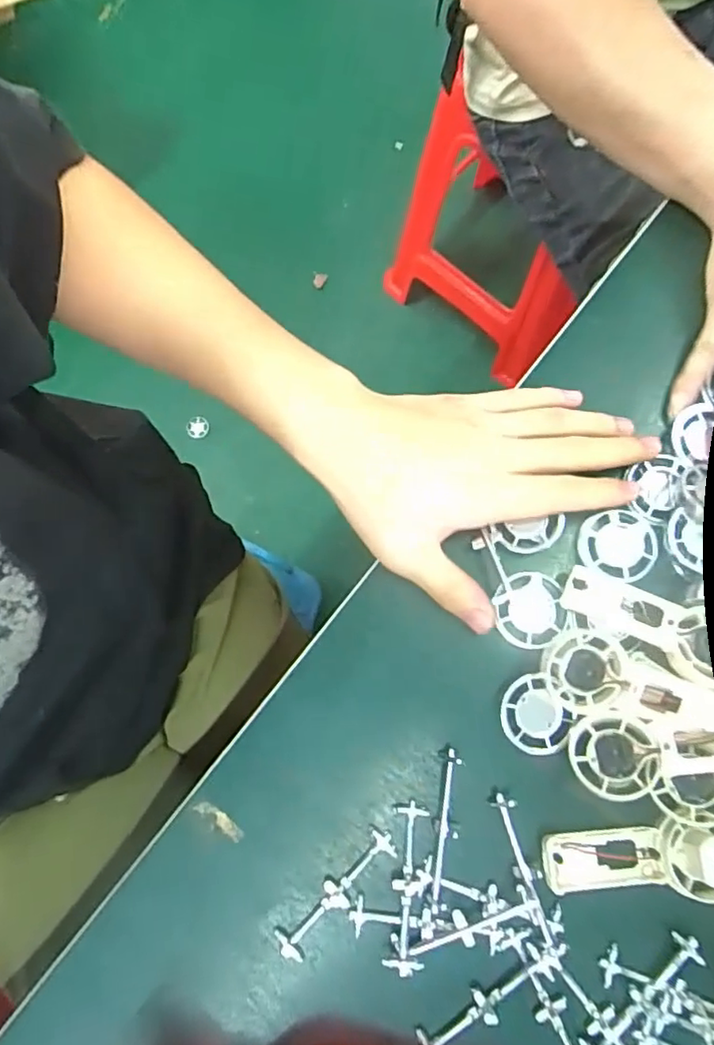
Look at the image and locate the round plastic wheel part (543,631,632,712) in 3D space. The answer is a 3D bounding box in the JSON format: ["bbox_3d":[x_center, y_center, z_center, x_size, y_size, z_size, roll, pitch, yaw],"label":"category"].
[{"bbox_3d":[0.113,0.073,0.300,0.037,0.017,0.038,0,77,0],"label":"round plastic wheel part"}]

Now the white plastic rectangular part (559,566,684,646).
[{"bbox_3d":[0.132,0.041,0.306,0.053,0.004,0.023,20,72,16],"label":"white plastic rectangular part"}]

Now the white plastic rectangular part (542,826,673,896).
[{"bbox_3d":[0.117,0.161,0.288,0.056,0.011,0.028,-4,77,-1],"label":"white plastic rectangular part"}]

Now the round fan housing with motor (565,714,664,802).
[{"bbox_3d":[0.123,0.111,0.289,0.039,0.012,0.039,-12,55,18],"label":"round fan housing with motor"}]

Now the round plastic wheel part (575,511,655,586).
[{"bbox_3d":[0.139,0.013,0.322,0.039,0.008,0.038,0,77,0],"label":"round plastic wheel part"}]

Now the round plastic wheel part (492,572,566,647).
[{"bbox_3d":[0.089,0.045,0.313,0.037,0.009,0.038,0,81,-2],"label":"round plastic wheel part"}]

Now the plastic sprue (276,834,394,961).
[{"bbox_3d":[-0.009,0.180,0.293,0.071,0.004,0.015,-42,81,-9],"label":"plastic sprue"}]

